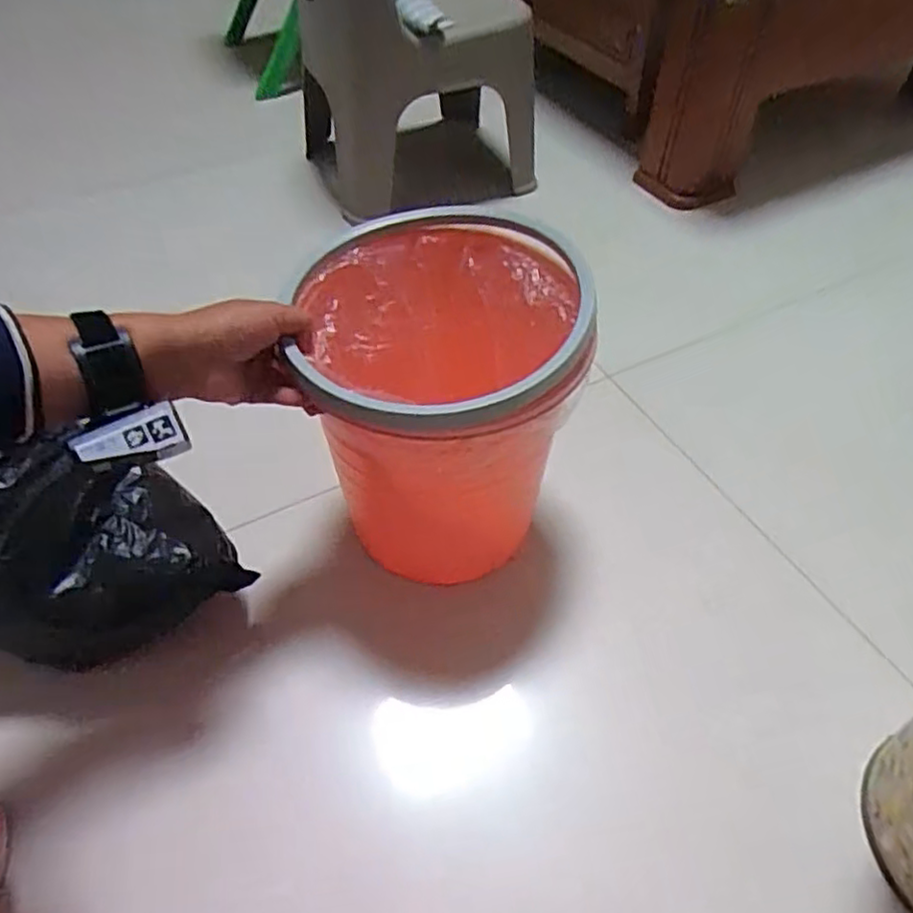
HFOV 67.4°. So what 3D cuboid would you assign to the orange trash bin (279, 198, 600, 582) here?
[{"bbox_3d":[-0.012,-0.049,0.667,0.224,0.275,0.251,-5,52,-4],"label":"orange trash bin"}]

